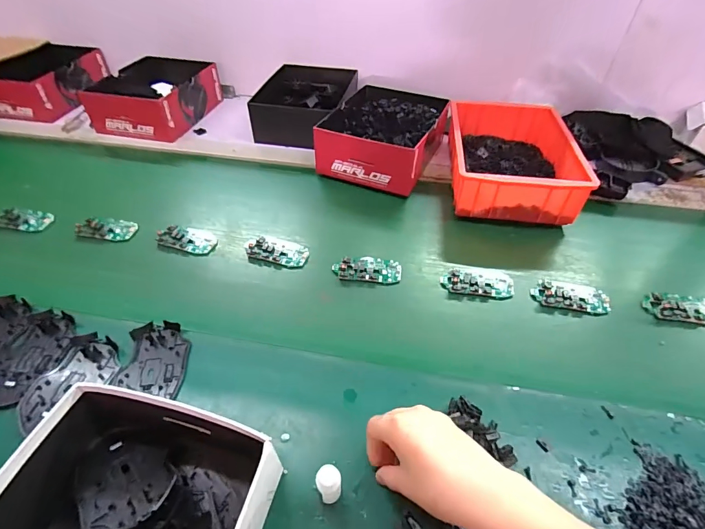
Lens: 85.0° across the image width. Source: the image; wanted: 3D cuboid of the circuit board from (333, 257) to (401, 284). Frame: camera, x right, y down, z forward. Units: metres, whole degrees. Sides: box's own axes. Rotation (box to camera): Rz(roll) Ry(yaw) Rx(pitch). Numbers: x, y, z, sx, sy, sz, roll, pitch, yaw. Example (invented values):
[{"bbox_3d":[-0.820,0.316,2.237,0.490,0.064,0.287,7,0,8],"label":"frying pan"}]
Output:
[{"bbox_3d":[0.022,0.010,0.565,0.097,0.018,0.043,1,46,0],"label":"circuit board"}]

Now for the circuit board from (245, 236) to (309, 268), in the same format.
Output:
[{"bbox_3d":[-0.115,-0.024,0.593,0.099,0.015,0.053,10,46,9],"label":"circuit board"}]

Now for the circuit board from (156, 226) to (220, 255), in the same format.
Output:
[{"bbox_3d":[-0.261,-0.040,0.607,0.094,0.007,0.050,11,47,10],"label":"circuit board"}]

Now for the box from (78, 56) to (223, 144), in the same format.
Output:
[{"bbox_3d":[-0.454,-0.378,0.871,0.219,0.081,0.230,9,46,7],"label":"box"}]

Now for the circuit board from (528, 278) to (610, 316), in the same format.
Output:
[{"bbox_3d":[0.301,0.043,0.537,0.097,0.015,0.050,8,46,7],"label":"circuit board"}]

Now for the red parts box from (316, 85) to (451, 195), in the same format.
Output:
[{"bbox_3d":[0.059,-0.258,0.755,0.205,0.086,0.251,19,50,16],"label":"red parts box"}]

